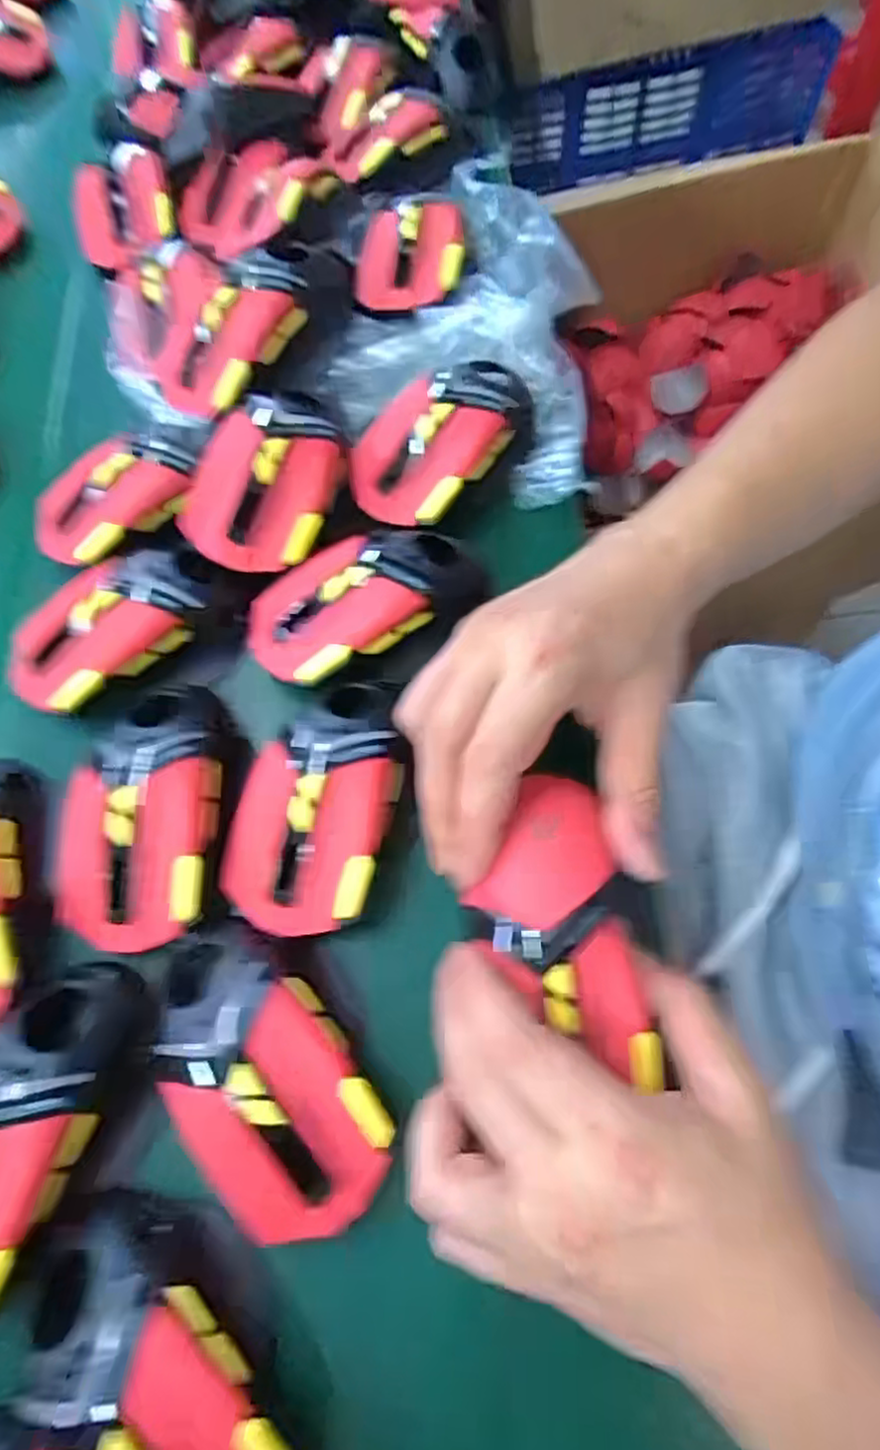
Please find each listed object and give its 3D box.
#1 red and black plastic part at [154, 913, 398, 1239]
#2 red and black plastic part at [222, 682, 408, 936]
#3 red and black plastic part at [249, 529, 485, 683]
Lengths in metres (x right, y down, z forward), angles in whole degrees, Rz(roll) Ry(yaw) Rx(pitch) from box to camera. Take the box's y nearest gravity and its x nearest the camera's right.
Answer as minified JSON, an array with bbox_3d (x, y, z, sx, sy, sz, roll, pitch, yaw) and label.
[{"bbox_3d":[-0.069,0.128,0.260,0.061,0.030,0.115,-36,70,-12],"label":"red and black plastic part"},{"bbox_3d":[-0.053,0.028,0.299,0.067,0.032,0.112,13,68,8],"label":"red and black plastic part"},{"bbox_3d":[-0.037,-0.062,0.336,0.112,0.031,0.058,-27,68,-9],"label":"red and black plastic part"}]

